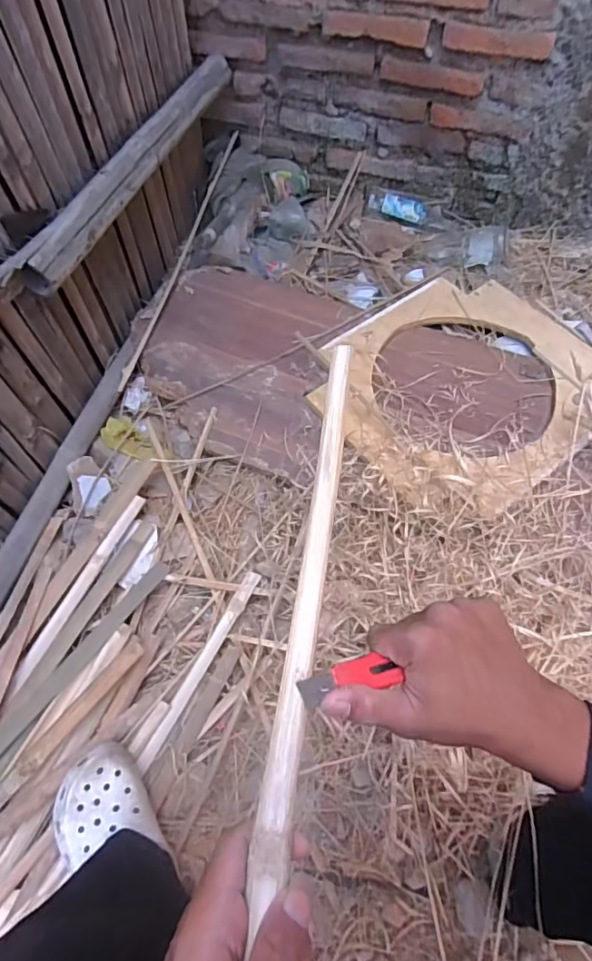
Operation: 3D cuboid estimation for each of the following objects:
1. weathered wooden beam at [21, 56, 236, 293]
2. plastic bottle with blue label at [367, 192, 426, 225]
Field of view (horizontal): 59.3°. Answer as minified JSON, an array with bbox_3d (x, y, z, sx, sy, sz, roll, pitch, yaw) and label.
[{"bbox_3d":[-0.269,-0.582,0.927,0.069,0.048,0.730,14,59,9],"label":"weathered wooden beam"},{"bbox_3d":[0.246,-0.663,1.259,0.145,0.048,0.058,13,59,9],"label":"plastic bottle with blue label"}]

